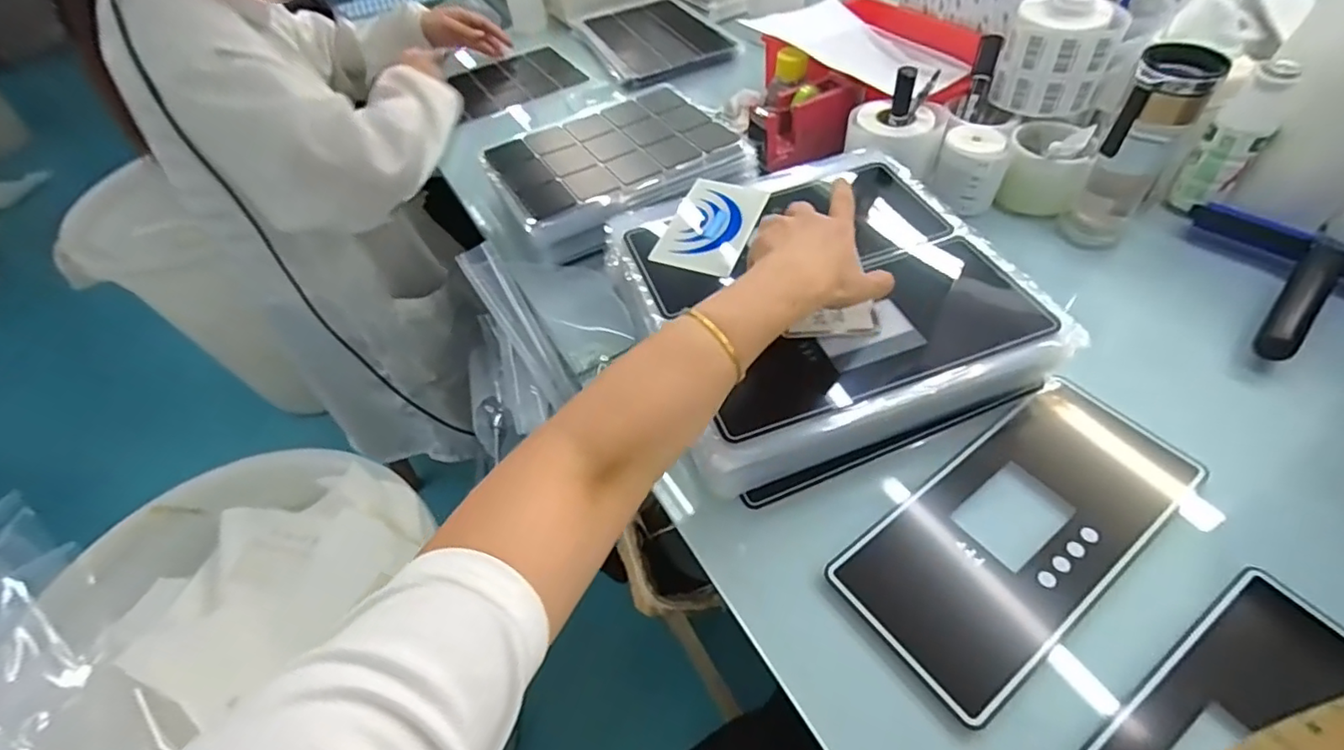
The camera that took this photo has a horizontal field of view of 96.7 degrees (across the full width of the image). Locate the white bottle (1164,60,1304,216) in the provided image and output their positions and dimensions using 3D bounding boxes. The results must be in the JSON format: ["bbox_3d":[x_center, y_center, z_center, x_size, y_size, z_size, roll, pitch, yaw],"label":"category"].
[{"bbox_3d":[0.564,-0.232,0.600,0.051,0.140,0.050,34,62,28],"label":"white bottle"}]

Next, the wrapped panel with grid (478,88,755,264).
[{"bbox_3d":[-0.072,-0.250,0.702,0.287,0.040,0.223,-28,54,-16],"label":"wrapped panel with grid"}]

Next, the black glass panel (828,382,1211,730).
[{"bbox_3d":[0.262,0.109,0.448,0.284,0.011,0.131,-32,56,-19],"label":"black glass panel"}]

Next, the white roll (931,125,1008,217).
[{"bbox_3d":[0.330,-0.226,0.664,0.069,0.069,0.071,16,54,18],"label":"white roll"}]

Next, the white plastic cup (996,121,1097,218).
[{"bbox_3d":[0.413,-0.234,0.664,0.081,0.073,0.082,19,55,20],"label":"white plastic cup"}]

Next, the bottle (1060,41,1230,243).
[{"bbox_3d":[0.447,-0.210,0.584,0.063,0.184,0.055,29,59,26],"label":"bottle"}]

